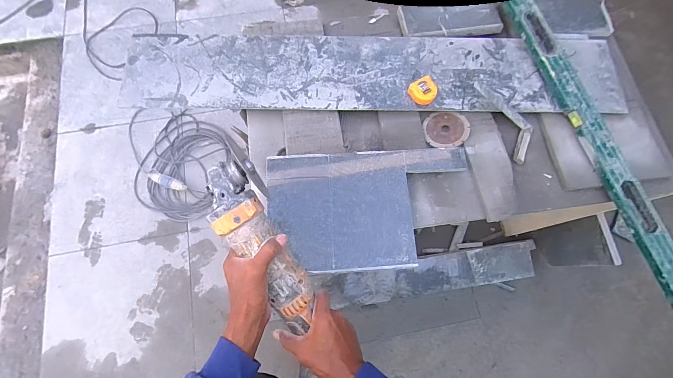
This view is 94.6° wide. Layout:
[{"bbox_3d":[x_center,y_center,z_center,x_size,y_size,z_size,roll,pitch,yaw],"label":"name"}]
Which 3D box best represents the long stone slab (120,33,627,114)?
[{"bbox_3d":[0.083,-0.286,0.741,1.171,0.032,0.208,1,73,0],"label":"long stone slab"}]

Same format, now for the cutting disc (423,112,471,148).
[{"bbox_3d":[0.256,-0.139,0.729,0.100,0.006,0.097,-4,66,10],"label":"cutting disc"}]

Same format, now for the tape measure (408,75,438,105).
[{"bbox_3d":[0.201,-0.227,0.720,0.057,0.030,0.064,-19,74,-6],"label":"tape measure"}]

